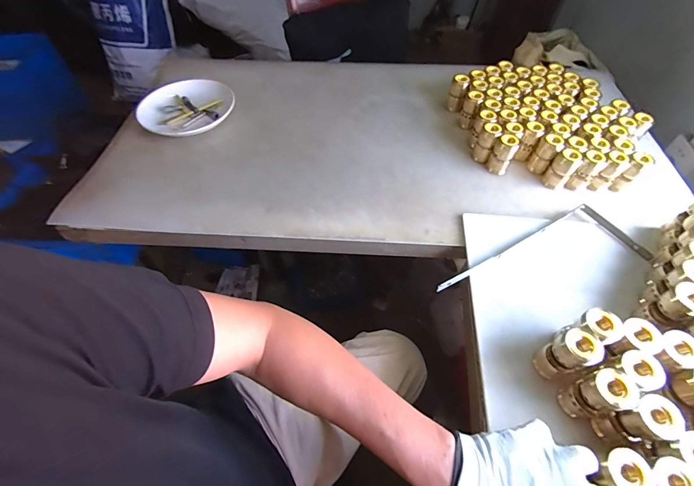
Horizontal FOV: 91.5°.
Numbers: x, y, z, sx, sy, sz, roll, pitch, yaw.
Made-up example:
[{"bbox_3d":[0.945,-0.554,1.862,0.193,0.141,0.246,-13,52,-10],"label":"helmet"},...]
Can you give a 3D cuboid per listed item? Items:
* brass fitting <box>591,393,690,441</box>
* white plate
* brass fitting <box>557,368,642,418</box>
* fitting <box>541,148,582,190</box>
[{"bbox_3d":[0.329,0.208,0.390,0.037,0.101,0.039,0,55,-1],"label":"brass fitting"},{"bbox_3d":[-0.360,-0.302,0.767,0.205,0.036,0.184,-22,58,-15],"label":"white plate"},{"bbox_3d":[0.298,0.184,0.407,0.048,0.093,0.042,-9,55,-7],"label":"brass fitting"},{"bbox_3d":[0.408,-0.141,0.646,0.035,0.078,0.035,11,55,7],"label":"fitting"}]

